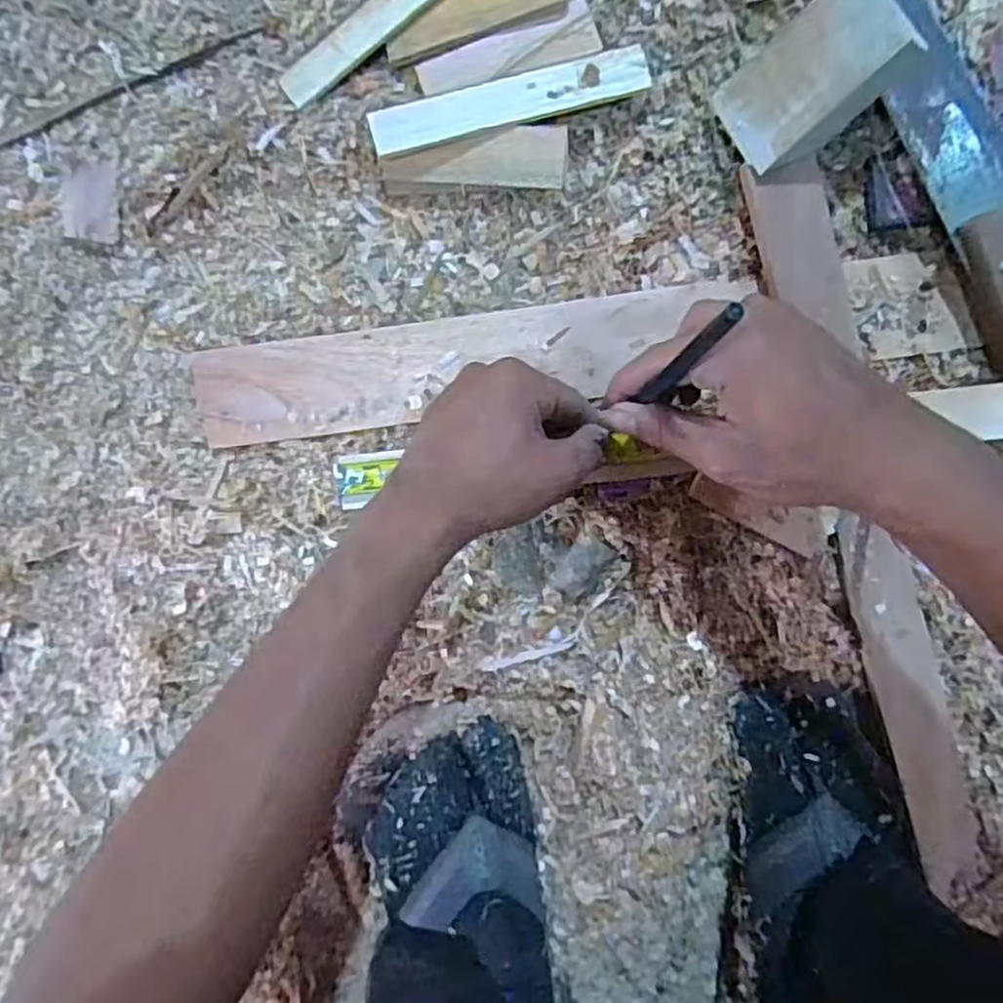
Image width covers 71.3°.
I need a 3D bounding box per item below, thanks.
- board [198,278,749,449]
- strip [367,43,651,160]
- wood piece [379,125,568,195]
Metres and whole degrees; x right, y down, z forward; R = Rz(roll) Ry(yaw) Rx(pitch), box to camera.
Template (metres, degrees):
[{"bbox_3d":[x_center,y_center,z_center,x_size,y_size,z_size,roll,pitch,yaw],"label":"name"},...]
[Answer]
[{"bbox_3d":[-0.018,-0.080,0.407,0.314,0.015,0.056,-8,94,1],"label":"board"},{"bbox_3d":[0.004,-0.216,0.377,0.149,0.009,0.025,-16,109,-1],"label":"strip"},{"bbox_3d":[-0.016,-0.191,0.392,0.102,0.015,0.031,-1,110,1],"label":"wood piece"}]

